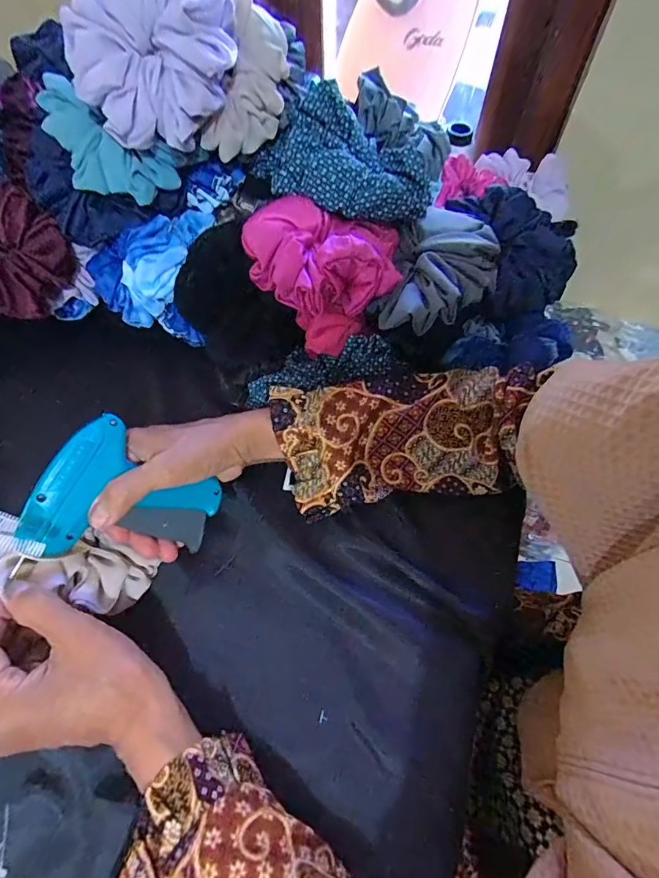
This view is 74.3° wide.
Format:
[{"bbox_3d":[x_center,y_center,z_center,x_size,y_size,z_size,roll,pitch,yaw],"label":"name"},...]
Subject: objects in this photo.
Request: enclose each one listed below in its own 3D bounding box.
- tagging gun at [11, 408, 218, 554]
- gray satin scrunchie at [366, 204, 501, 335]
[{"bbox_3d":[-0.149,0.045,0.327,0.028,0.121,0.098,7,75,55],"label":"tagging gun"},{"bbox_3d":[0.095,-0.139,0.373,0.085,0.055,0.117,28,64,16],"label":"gray satin scrunchie"}]

